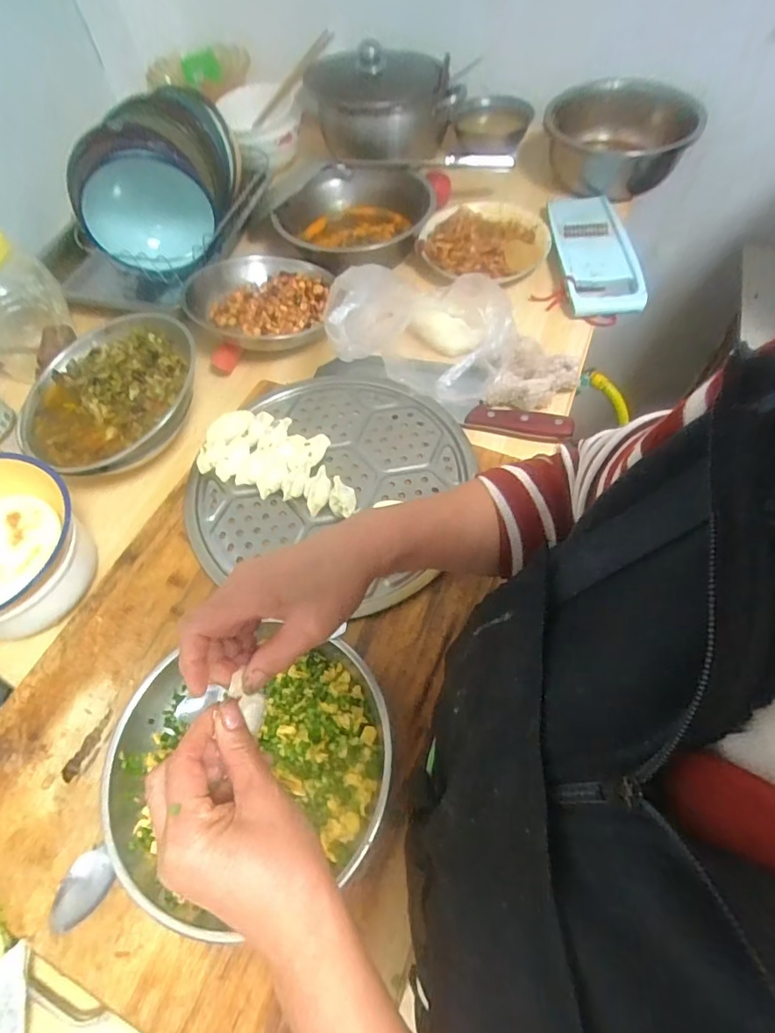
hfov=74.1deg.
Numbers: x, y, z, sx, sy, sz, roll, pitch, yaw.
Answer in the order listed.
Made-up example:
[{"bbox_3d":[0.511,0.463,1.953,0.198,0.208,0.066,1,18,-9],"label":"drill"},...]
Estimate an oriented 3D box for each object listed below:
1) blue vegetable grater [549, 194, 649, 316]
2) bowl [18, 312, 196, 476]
[{"bbox_3d":[0.301,-0.399,0.763,0.104,0.029,0.261,-3,59,2],"label":"blue vegetable grater"},{"bbox_3d":[-0.331,-0.144,0.621,0.213,0.055,0.228,-1,59,2],"label":"bowl"}]

